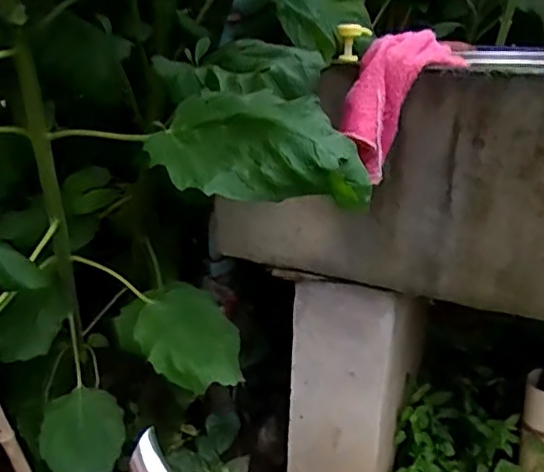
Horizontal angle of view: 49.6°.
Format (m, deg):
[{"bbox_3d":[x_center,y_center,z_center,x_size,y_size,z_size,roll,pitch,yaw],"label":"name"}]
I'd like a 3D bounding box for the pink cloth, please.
[{"bbox_3d":[0.129,-0.150,0.605,0.066,0.080,0.195,17,65,38],"label":"pink cloth"}]

